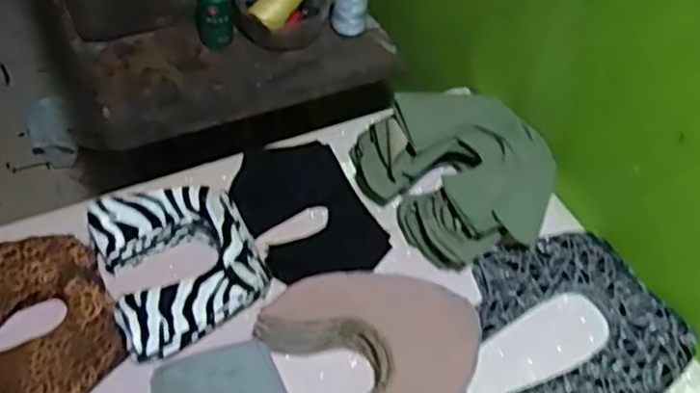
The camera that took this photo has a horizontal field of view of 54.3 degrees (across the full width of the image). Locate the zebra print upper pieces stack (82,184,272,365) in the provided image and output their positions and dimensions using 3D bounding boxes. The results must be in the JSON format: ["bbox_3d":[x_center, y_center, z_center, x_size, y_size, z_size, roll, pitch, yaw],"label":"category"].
[{"bbox_3d":[-0.156,0.062,0.636,0.138,0.050,0.158,-17,55,-19],"label":"zebra print upper pieces stack"}]

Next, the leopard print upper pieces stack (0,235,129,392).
[{"bbox_3d":[-0.279,0.118,0.596,0.139,0.043,0.183,-22,57,-22],"label":"leopard print upper pieces stack"}]

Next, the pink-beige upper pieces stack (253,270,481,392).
[{"bbox_3d":[0.029,0.138,0.596,0.179,0.031,0.174,-20,56,-21],"label":"pink-beige upper pieces stack"}]

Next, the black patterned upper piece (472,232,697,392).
[{"bbox_3d":[0.217,0.122,0.641,0.180,0.015,0.186,-13,56,-9],"label":"black patterned upper piece"}]

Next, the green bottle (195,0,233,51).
[{"bbox_3d":[-0.169,-0.240,0.842,0.045,0.104,0.053,-3,52,-9],"label":"green bottle"}]

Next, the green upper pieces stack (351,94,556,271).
[{"bbox_3d":[0.121,-0.024,0.707,0.195,0.070,0.175,-13,54,-16],"label":"green upper pieces stack"}]

